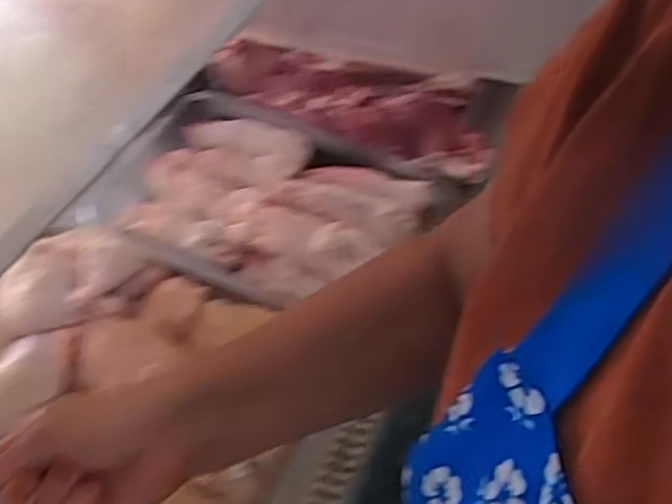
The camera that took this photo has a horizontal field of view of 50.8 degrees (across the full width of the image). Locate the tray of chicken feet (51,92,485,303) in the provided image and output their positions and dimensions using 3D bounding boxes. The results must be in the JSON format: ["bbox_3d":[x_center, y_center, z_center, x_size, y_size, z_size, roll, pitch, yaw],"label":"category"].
[{"bbox_3d":[-0.075,-0.081,0.911,0.408,0.085,0.289,21,50,12],"label":"tray of chicken feet"}]

